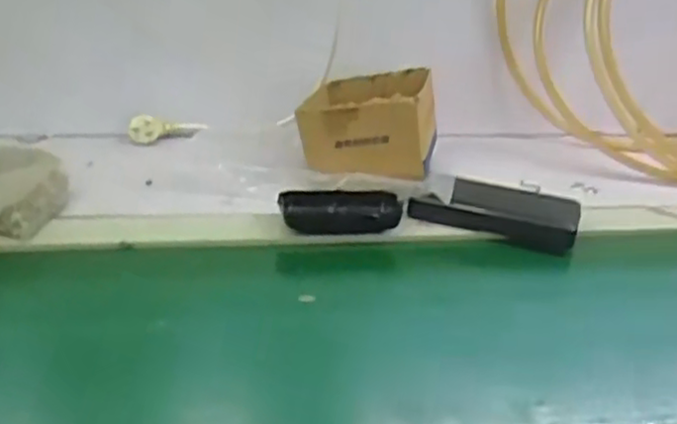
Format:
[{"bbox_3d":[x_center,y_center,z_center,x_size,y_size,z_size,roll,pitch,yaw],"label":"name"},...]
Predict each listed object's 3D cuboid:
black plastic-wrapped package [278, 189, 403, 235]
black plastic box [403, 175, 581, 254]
[{"bbox_3d":[0.003,0.002,0.658,0.108,0.029,0.045,-1,27,-7],"label":"black plastic-wrapped package"},{"bbox_3d":[0.152,0.000,0.690,0.148,0.029,0.078,14,29,22],"label":"black plastic box"}]

